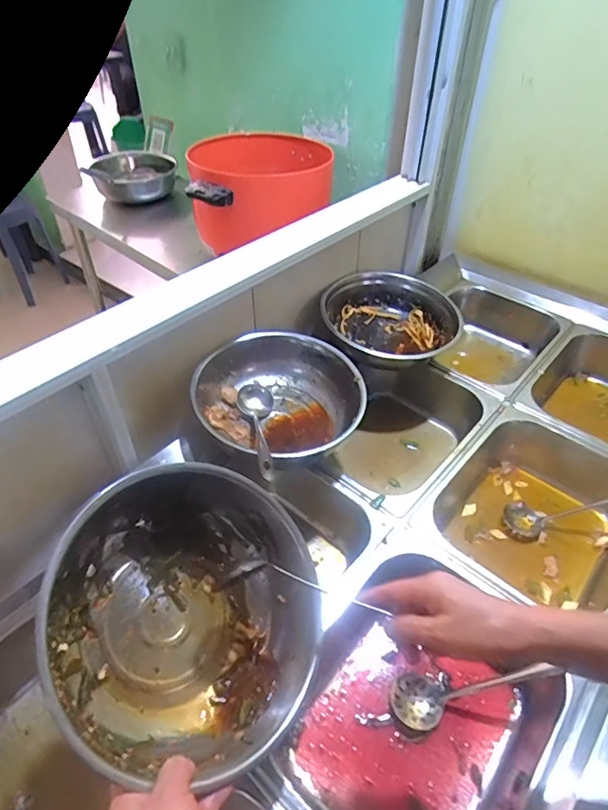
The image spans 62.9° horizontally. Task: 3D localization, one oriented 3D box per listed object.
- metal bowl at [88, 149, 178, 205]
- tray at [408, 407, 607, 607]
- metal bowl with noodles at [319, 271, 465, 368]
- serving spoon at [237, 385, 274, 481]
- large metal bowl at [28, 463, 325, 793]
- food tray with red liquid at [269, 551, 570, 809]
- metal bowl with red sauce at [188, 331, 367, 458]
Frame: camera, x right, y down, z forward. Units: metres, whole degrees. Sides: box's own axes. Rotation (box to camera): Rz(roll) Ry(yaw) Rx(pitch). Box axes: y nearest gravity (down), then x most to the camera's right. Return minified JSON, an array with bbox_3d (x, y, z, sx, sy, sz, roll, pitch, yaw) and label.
[{"bbox_3d":[-0.493,-0.670,1.463,0.238,0.094,0.222,-10,44,-12],"label":"metal bowl"},{"bbox_3d":[0.345,0.178,0.753,0.275,0.115,0.324,34,52,30],"label":"tray"},{"bbox_3d":[0.157,-0.154,0.943,0.239,0.097,0.243,1,43,-1],"label":"metal bowl with noodles"},{"bbox_3d":[-0.065,0.041,0.731,0.057,0.052,0.259,-5,26,-7],"label":"serving spoon"},{"bbox_3d":[-0.111,0.194,0.481,0.259,0.110,0.266,32,50,-16],"label":"large metal bowl"},{"bbox_3d":[0.127,0.349,0.562,0.252,0.106,0.270,30,50,27],"label":"food tray with red liquid"},{"bbox_3d":[-0.037,-0.001,0.766,0.247,0.115,0.229,1,43,-1],"label":"metal bowl with red sauce"}]

